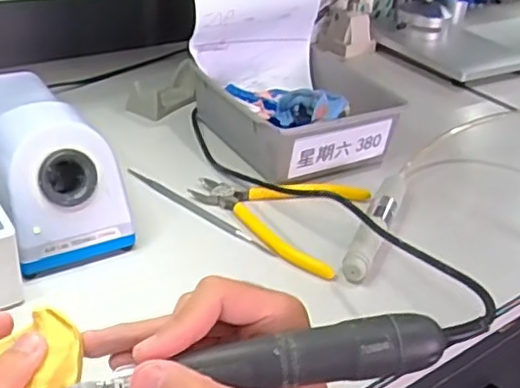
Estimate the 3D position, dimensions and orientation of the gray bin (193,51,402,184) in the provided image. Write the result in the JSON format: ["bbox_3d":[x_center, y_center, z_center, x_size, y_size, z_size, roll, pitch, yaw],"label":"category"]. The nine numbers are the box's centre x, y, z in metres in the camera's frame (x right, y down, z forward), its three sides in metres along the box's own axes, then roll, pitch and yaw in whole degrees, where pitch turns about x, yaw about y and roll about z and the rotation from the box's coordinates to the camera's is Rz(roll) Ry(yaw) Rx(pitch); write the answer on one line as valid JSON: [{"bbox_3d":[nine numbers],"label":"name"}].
[{"bbox_3d":[0.038,-0.080,0.647,0.155,0.057,0.154,-14,37,-28],"label":"gray bin"}]

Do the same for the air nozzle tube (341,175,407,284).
[{"bbox_3d":[0.097,0.023,0.532,0.023,0.021,0.155,15,33,16],"label":"air nozzle tube"}]

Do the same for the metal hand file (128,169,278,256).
[{"bbox_3d":[-0.054,0.012,0.536,0.169,0.004,0.012,29,39,33],"label":"metal hand file"}]

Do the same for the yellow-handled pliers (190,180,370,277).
[{"bbox_3d":[0.011,0.007,0.543,0.138,0.015,0.131,14,33,14],"label":"yellow-handled pliers"}]

